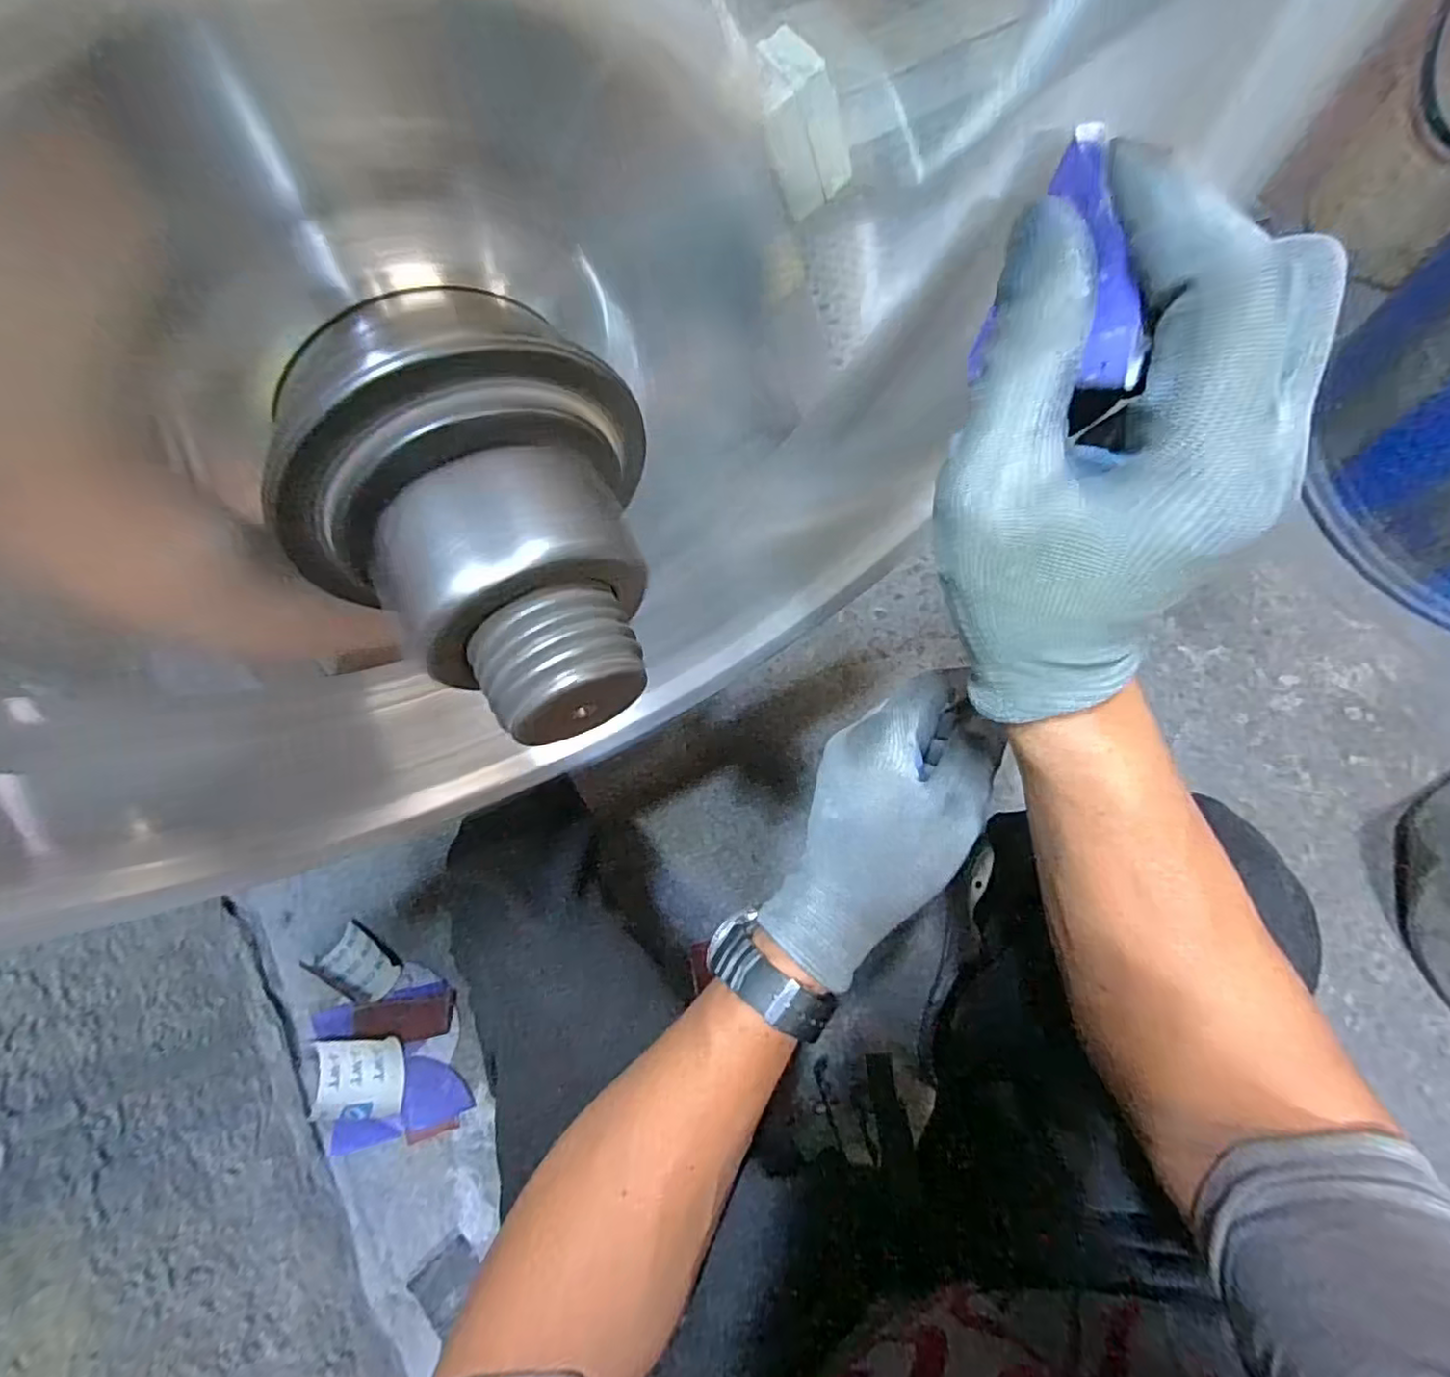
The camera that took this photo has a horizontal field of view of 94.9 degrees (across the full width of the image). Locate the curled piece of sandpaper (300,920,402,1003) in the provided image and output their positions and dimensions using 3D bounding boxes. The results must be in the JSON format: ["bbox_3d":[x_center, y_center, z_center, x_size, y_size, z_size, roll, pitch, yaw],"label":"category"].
[{"bbox_3d":[-0.431,0.327,0.784,0.095,0.021,0.067,33,76,11],"label":"curled piece of sandpaper"}]

